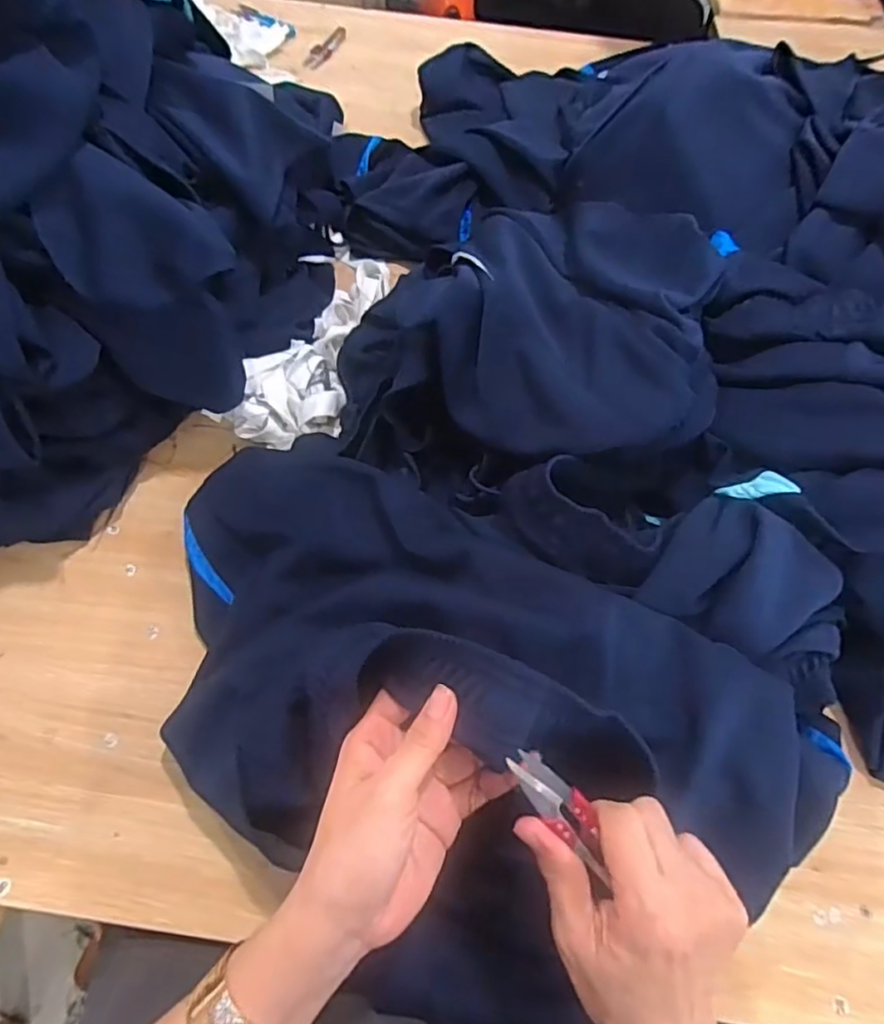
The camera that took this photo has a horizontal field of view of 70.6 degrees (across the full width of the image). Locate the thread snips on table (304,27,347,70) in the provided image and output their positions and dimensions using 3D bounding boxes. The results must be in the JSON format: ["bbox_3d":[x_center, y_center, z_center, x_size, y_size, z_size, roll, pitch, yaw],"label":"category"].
[{"bbox_3d":[-0.170,-0.676,0.907,0.029,0.006,0.104,25,66,11],"label":"thread snips on table"}]

